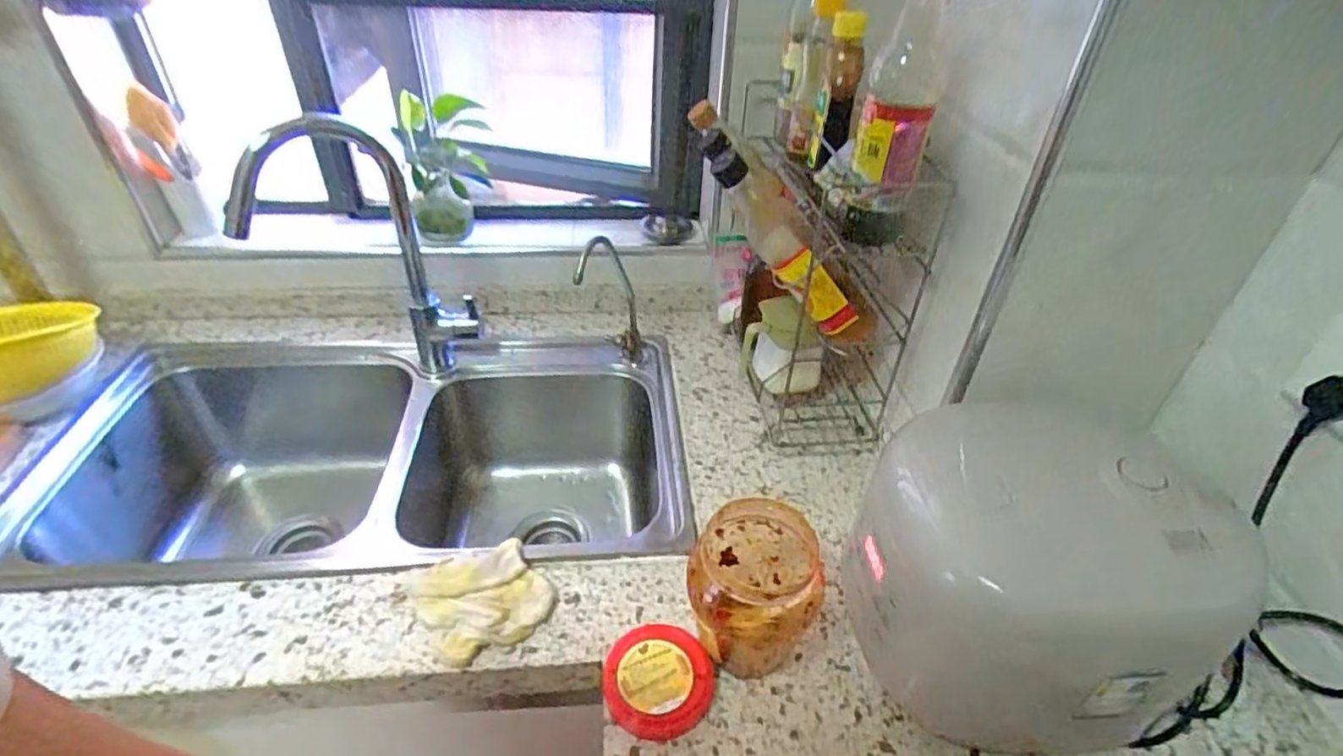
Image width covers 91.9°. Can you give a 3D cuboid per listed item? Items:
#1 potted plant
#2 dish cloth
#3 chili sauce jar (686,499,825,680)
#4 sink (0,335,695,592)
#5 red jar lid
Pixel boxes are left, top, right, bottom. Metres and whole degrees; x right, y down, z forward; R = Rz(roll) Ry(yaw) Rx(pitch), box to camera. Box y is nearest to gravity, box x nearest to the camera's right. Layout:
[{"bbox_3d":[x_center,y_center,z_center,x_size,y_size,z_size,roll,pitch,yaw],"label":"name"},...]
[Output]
[{"bbox_3d":[-0.335,-0.319,0.964,0.123,0.197,0.151,-8,40,-13],"label":"potted plant"},{"bbox_3d":[-0.178,0.209,0.623,0.114,0.032,0.102,-19,43,-26],"label":"dish cloth"},{"bbox_3d":[0.072,0.190,0.574,0.103,0.140,0.112,19,41,20],"label":"chili sauce jar"},{"bbox_3d":[-0.392,0.140,0.897,0.783,0.250,0.462,-2,39,-4],"label":"sink"},{"bbox_3d":[-0.011,0.263,0.568,0.090,0.026,0.094,2,38,-1],"label":"red jar lid"}]

